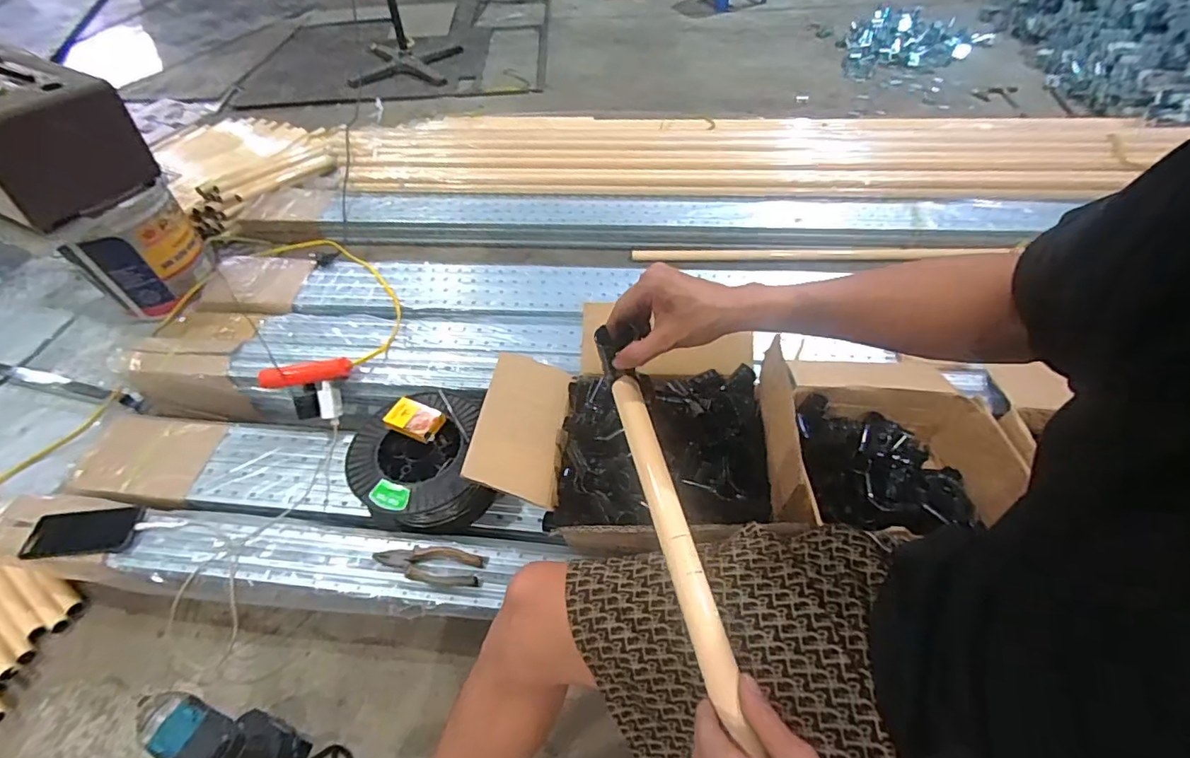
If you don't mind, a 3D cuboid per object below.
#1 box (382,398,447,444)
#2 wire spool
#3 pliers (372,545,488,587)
[{"bbox_3d":[-0.308,0.069,0.935,0.095,0.021,0.061,15,51,16],"label":"box"},{"bbox_3d":[-0.311,0.147,0.962,0.216,0.113,0.230,-2,48,2],"label":"wire spool"},{"bbox_3d":[-0.249,0.275,0.815,0.166,0.013,0.053,5,49,8],"label":"pliers"}]

